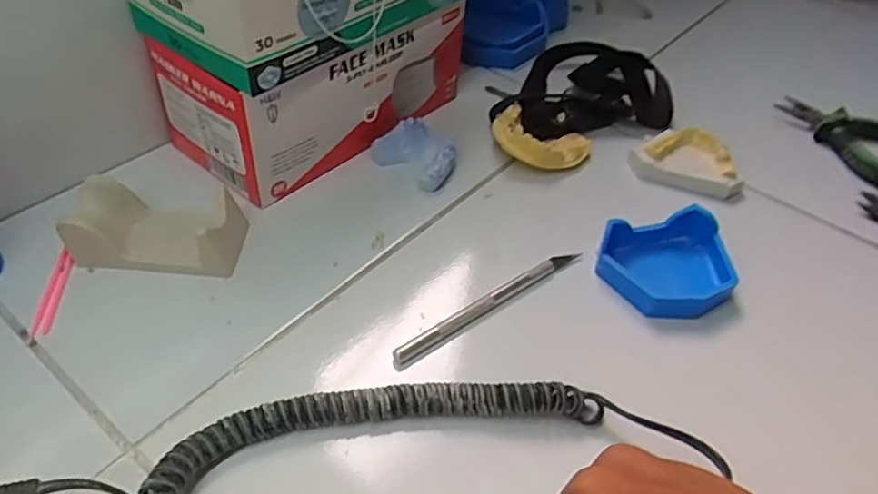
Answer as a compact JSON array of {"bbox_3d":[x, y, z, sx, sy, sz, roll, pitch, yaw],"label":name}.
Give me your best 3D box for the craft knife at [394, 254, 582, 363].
[{"bbox_3d":[0.031,0.031,0.364,0.131,0.009,0.011,-27,52,-29],"label":"craft knife"}]

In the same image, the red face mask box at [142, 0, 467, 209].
[{"bbox_3d":[-0.083,-0.127,0.461,0.107,0.074,0.208,33,50,26],"label":"red face mask box"}]

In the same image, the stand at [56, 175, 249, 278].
[{"bbox_3d":[-0.166,-0.012,0.382,0.089,0.031,0.051,5,44,0],"label":"stand"}]

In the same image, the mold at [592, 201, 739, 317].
[{"bbox_3d":[0.141,0.011,0.387,0.076,0.027,0.065,-10,46,-15],"label":"mold"}]

